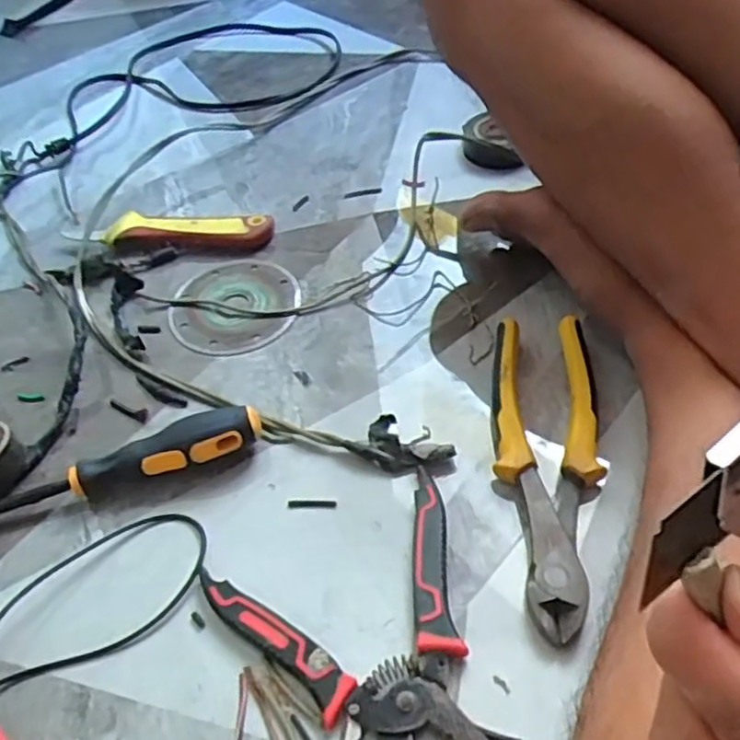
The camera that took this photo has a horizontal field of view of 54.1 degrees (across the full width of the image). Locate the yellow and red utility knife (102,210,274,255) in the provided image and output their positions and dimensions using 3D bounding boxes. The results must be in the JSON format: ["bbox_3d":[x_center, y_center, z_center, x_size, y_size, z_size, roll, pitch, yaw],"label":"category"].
[{"bbox_3d":[-0.140,-0.106,0.561,0.125,0.018,0.031,1,50,7],"label":"yellow and red utility knife"}]

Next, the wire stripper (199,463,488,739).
[{"bbox_3d":[0.008,0.131,0.348,0.128,0.011,0.147,-25,52,-15],"label":"wire stripper"}]

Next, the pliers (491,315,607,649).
[{"bbox_3d":[0.097,0.051,0.402,0.055,0.021,0.193,2,50,7],"label":"pliers"}]

